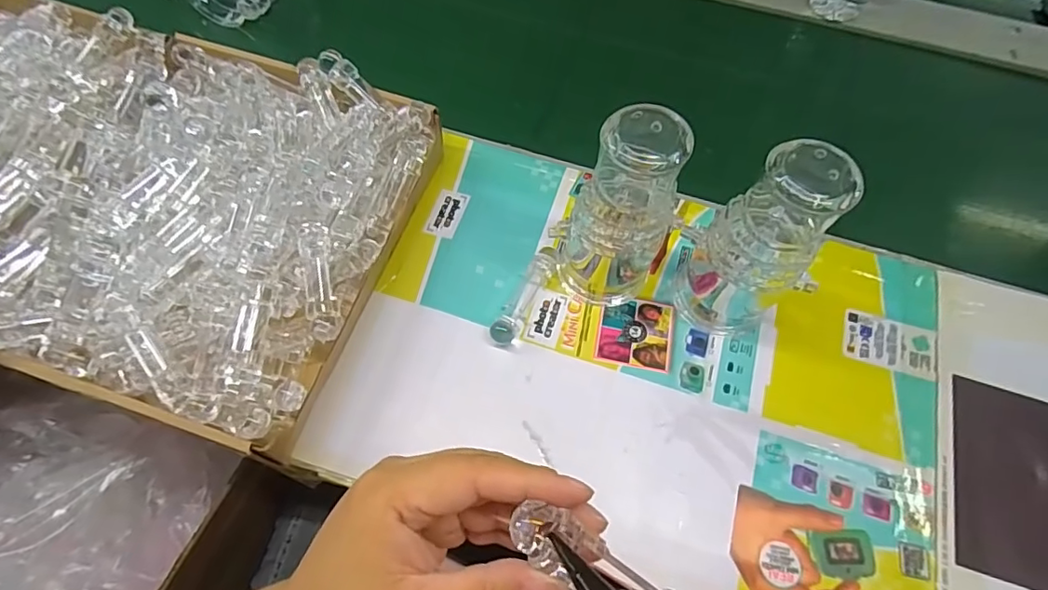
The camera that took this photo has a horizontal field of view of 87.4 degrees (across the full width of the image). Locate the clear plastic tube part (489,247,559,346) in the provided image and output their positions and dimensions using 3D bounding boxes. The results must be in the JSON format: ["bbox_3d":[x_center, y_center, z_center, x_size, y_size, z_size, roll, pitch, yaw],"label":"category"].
[{"bbox_3d":[0.001,-0.002,0.460,0.022,0.021,0.095,26,67,9],"label":"clear plastic tube part"}]

